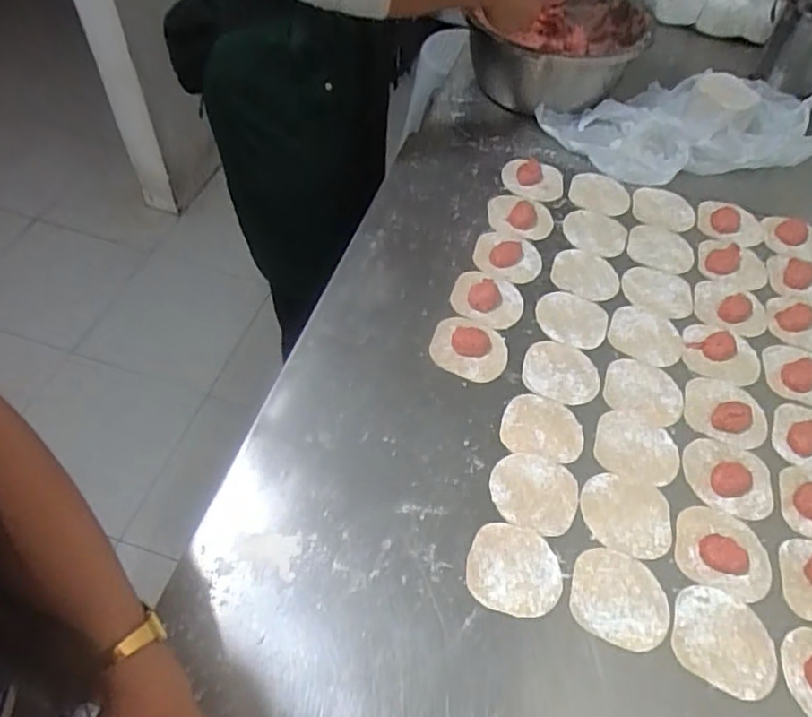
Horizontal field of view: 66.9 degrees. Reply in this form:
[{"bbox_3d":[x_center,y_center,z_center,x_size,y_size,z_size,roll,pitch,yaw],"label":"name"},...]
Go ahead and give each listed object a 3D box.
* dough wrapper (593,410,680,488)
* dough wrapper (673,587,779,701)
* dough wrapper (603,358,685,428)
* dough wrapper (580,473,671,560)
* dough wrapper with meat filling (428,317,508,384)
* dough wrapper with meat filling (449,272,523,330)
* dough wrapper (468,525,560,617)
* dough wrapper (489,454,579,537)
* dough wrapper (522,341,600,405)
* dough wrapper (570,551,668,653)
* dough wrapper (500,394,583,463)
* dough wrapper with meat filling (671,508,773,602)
[{"bbox_3d":[0.239,0.092,0.635,0.083,0.007,0.078,1,55,-1],"label":"dough wrapper"},{"bbox_3d":[0.273,0.241,0.527,0.084,0.004,0.078,22,57,13],"label":"dough wrapper"},{"bbox_3d":[0.264,0.036,0.680,0.081,0.004,0.076,1,55,-1],"label":"dough wrapper"},{"bbox_3d":[0.210,0.149,0.588,0.085,0.004,0.075,16,56,9],"label":"dough wrapper"},{"bbox_3d":[0.073,-0.016,0.695,0.088,0.018,0.078,27,59,16],"label":"dough wrapper with meat filling"},{"bbox_3d":[0.100,-0.077,0.740,0.086,0.016,0.078,24,58,14],"label":"dough wrapper with meat filling"},{"bbox_3d":[0.098,0.188,0.550,0.082,0.004,0.078,1,55,-1],"label":"dough wrapper"},{"bbox_3d":[0.124,0.129,0.595,0.082,0.004,0.076,1,55,-1],"label":"dough wrapper"},{"bbox_3d":[0.174,0.015,0.685,0.083,0.004,0.075,18,57,10],"label":"dough wrapper"},{"bbox_3d":[0.189,0.211,0.542,0.083,0.004,0.079,1,55,-1],"label":"dough wrapper"},{"bbox_3d":[0.143,0.071,0.642,0.082,0.005,0.074,13,56,7],"label":"dough wrapper"},{"bbox_3d":[0.297,0.176,0.568,0.083,0.014,0.076,24,58,14],"label":"dough wrapper with meat filling"}]

